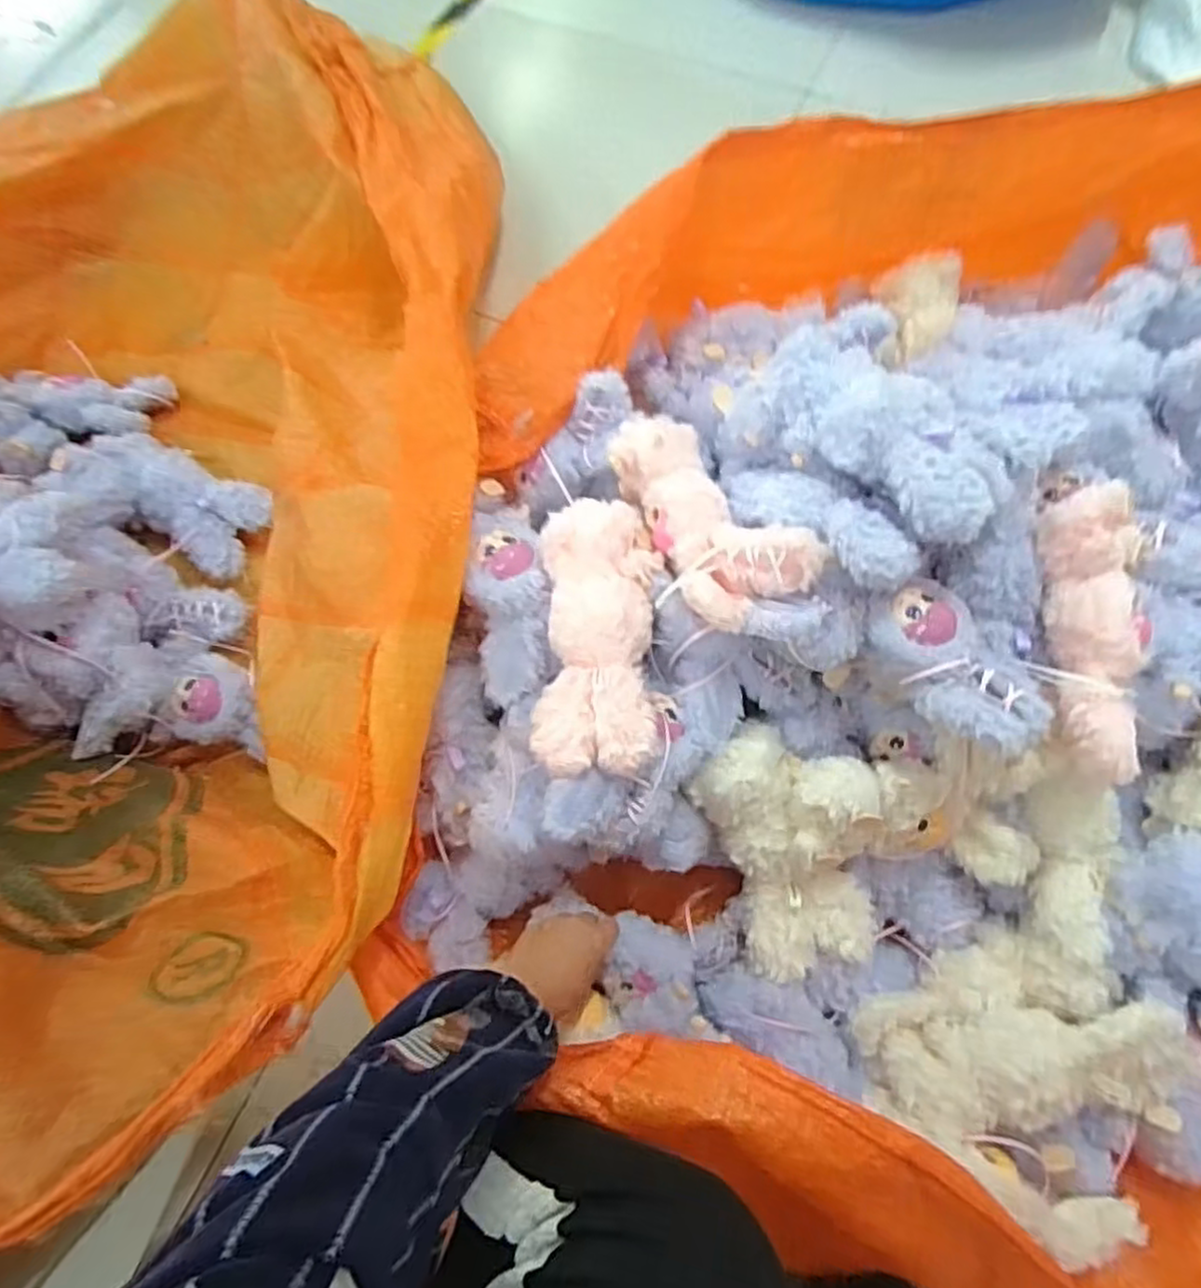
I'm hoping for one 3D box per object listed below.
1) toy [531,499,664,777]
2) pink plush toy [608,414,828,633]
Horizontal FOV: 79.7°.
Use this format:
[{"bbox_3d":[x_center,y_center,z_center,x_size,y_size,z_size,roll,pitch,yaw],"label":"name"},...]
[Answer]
[{"bbox_3d":[-0.002,-0.007,0.620,0.106,0.063,0.233,3,70,3],"label":"toy"},{"bbox_3d":[0.089,-0.115,0.617,0.102,0.065,0.215,-27,71,-7],"label":"pink plush toy"}]

